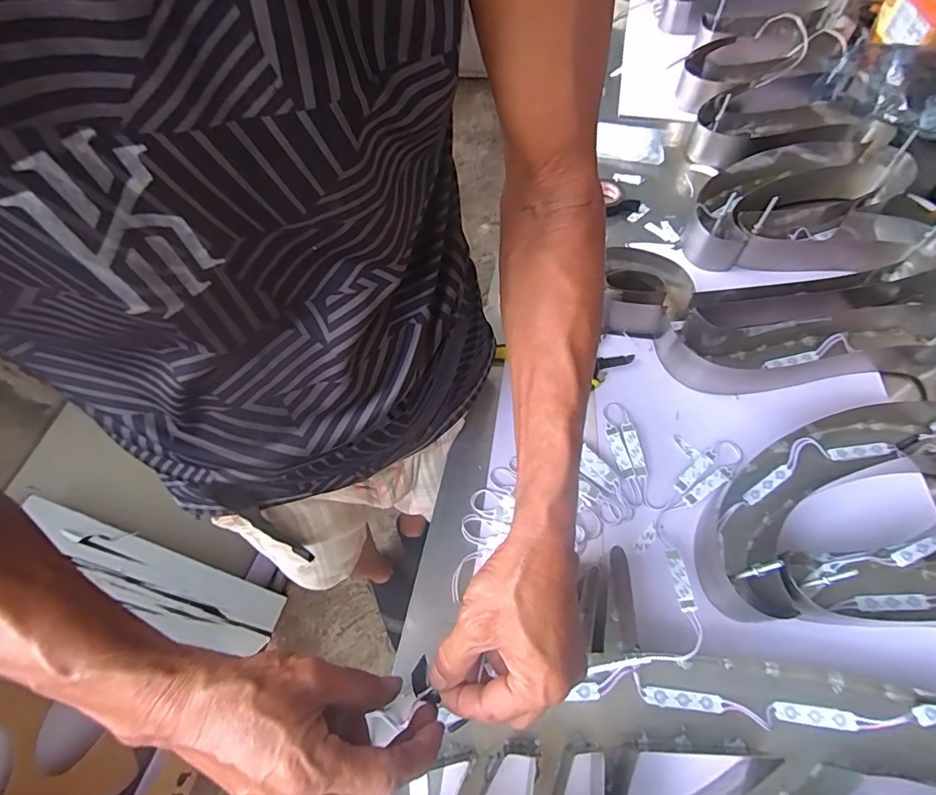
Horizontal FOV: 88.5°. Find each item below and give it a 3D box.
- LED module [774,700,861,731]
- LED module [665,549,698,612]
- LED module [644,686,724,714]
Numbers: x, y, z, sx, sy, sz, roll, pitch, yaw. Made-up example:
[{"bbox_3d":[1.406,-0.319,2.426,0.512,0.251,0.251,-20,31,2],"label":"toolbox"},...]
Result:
[{"bbox_3d":[0.268,0.247,0.372,0.060,0.004,0.012,6,61,4],"label":"LED module"},{"bbox_3d":[0.178,0.152,0.404,0.011,0.007,0.058,5,35,4],"label":"LED module"},{"bbox_3d":[0.170,0.240,0.381,0.059,0.004,0.013,6,61,4],"label":"LED module"}]

